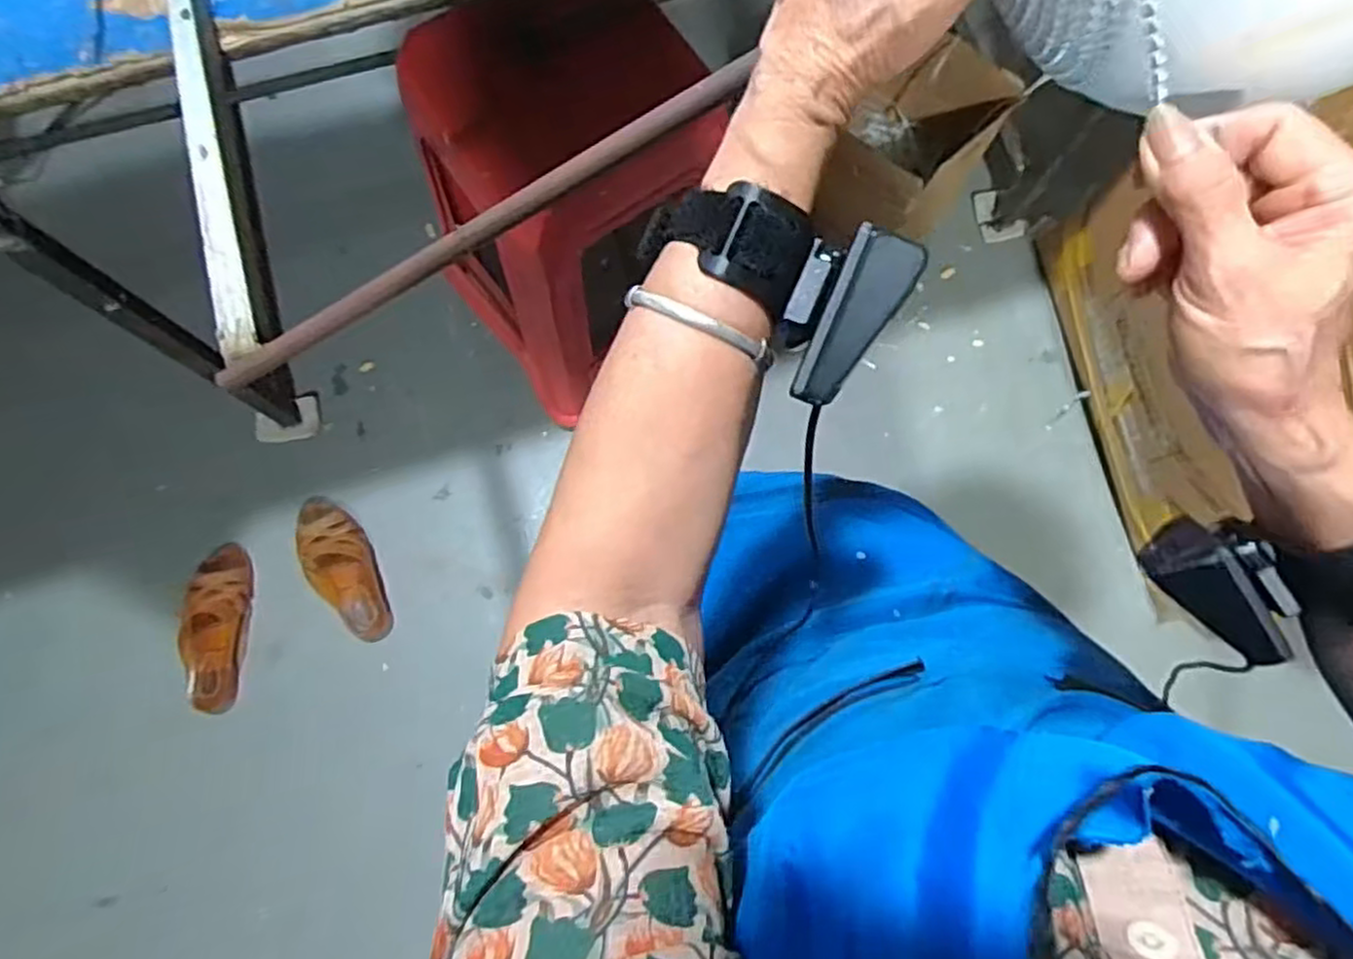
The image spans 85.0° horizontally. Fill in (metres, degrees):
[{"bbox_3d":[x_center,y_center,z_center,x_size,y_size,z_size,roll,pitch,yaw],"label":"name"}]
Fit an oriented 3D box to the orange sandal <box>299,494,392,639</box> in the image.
[{"bbox_3d":[-0.480,0.126,1.066,0.090,0.064,0.238,-30,77,-7],"label":"orange sandal"}]

